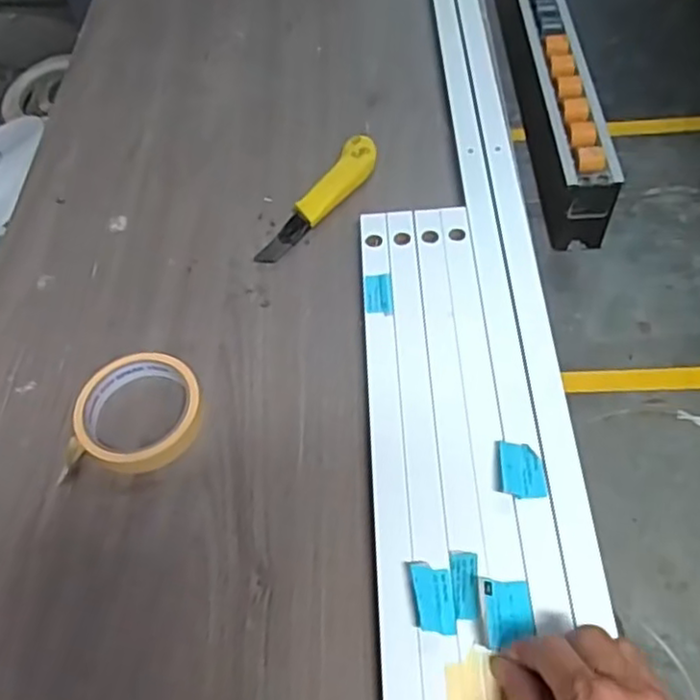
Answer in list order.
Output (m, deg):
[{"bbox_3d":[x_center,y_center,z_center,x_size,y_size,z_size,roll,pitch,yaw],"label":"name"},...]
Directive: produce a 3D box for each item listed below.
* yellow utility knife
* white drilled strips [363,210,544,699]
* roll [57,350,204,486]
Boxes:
[{"bbox_3d":[-0.023,-0.142,0.644,0.040,0.019,0.170,26,63,20],"label":"yellow utility knife"},{"bbox_3d":[0.064,0.110,0.450,0.094,0.009,0.548,-3,56,3],"label":"white drilled strips"},{"bbox_3d":[-0.162,0.046,0.524,0.094,0.022,0.100,-2,57,3],"label":"roll"}]

